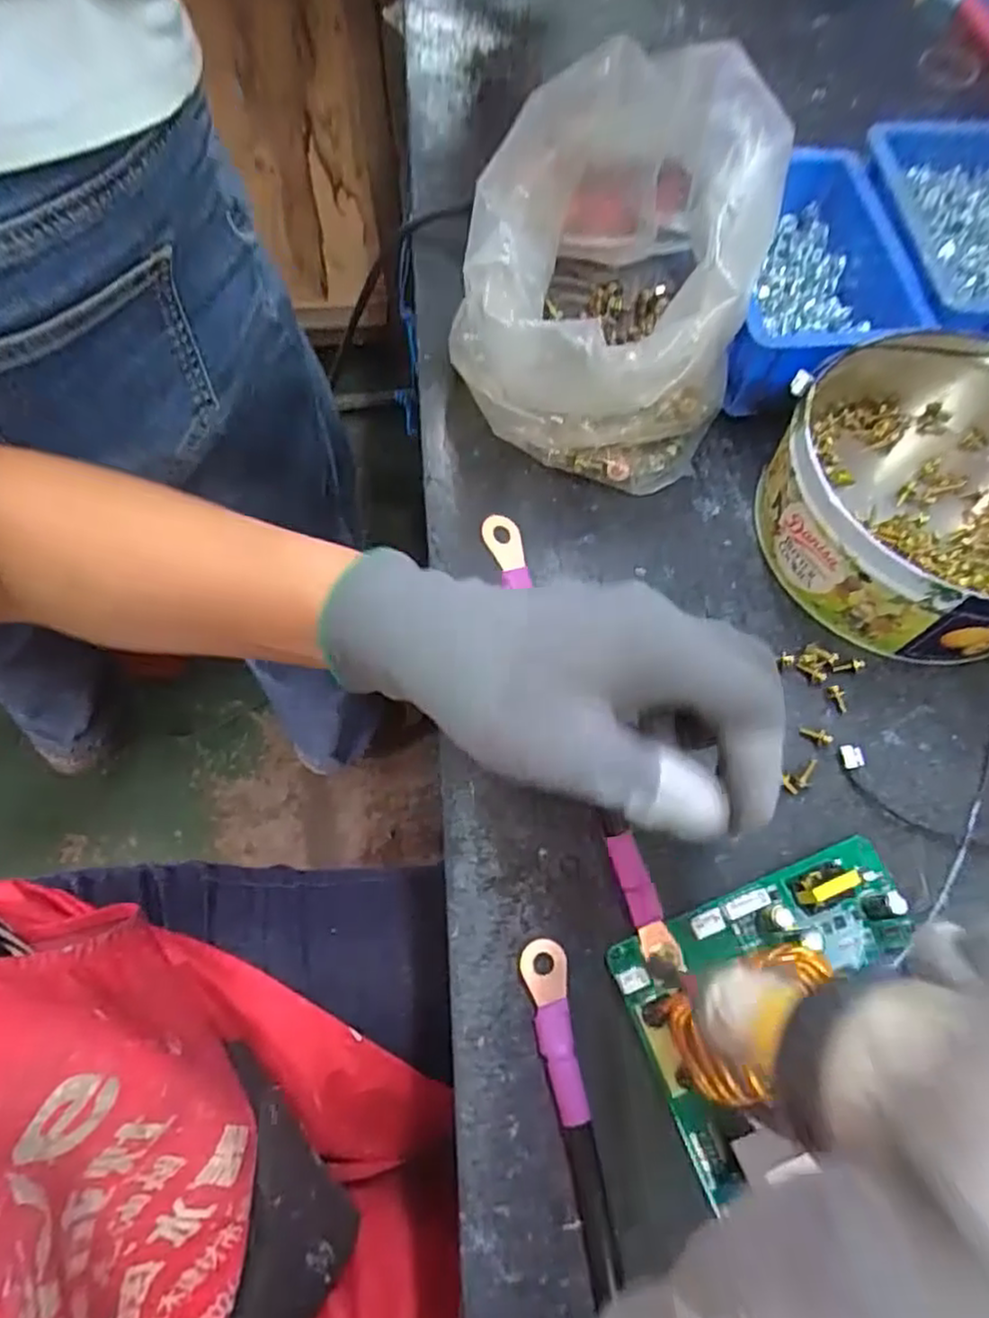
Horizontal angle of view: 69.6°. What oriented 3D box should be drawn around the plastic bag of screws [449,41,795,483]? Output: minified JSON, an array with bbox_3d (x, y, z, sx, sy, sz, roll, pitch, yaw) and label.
[{"bbox_3d":[0.052,-0.184,0.343,0.130,0.134,0.136,6,65,2],"label":"plastic bag of screws"}]

